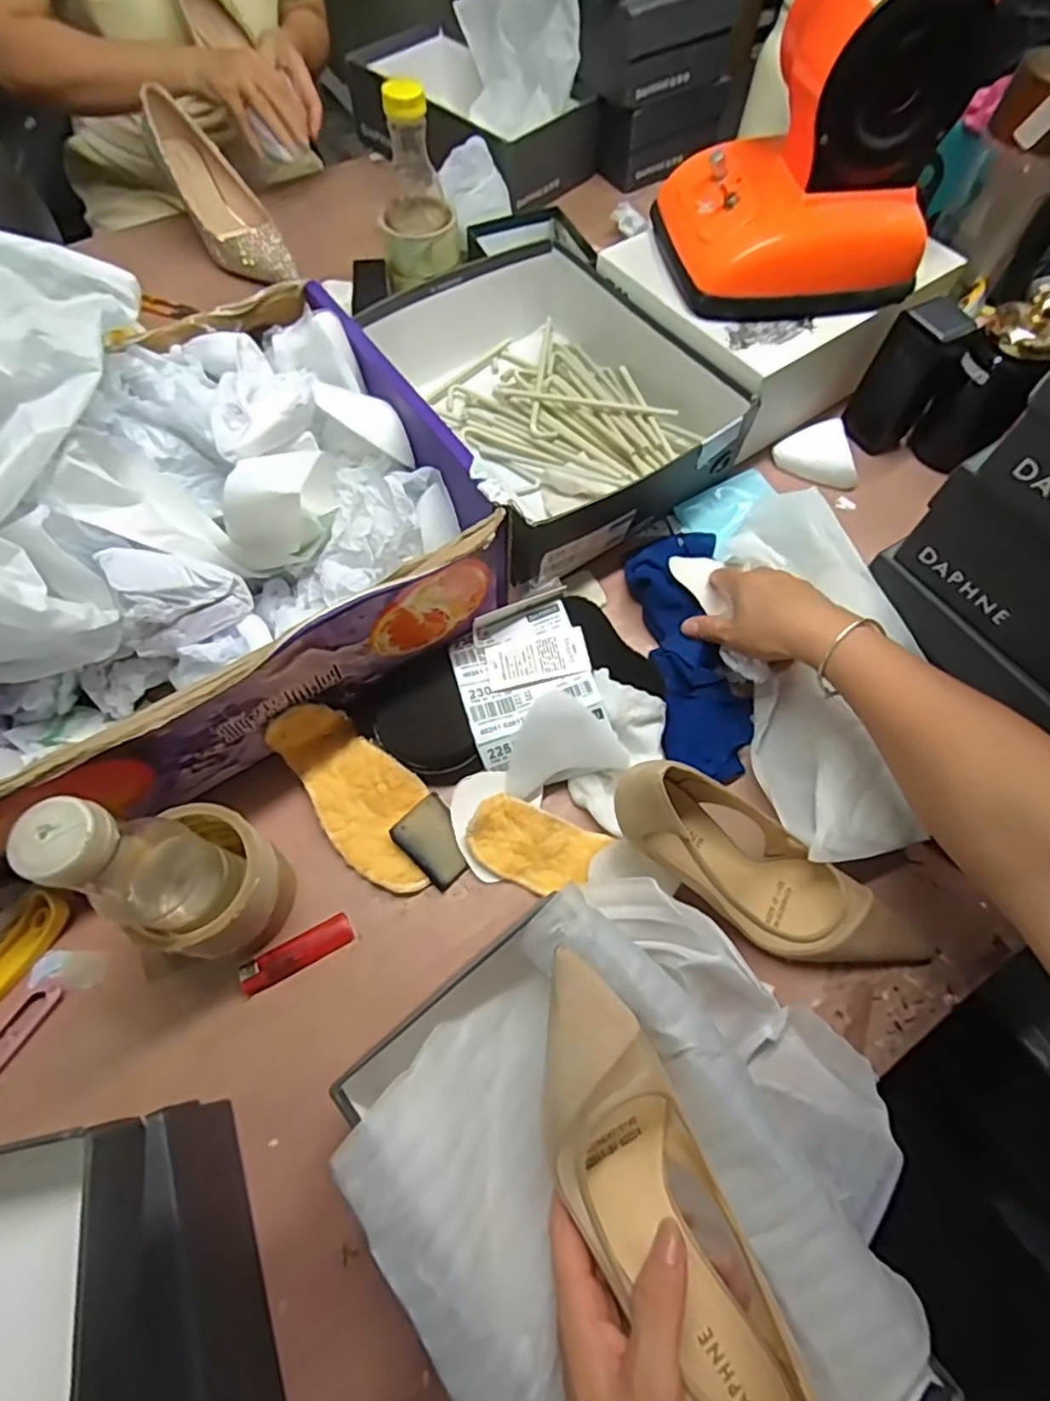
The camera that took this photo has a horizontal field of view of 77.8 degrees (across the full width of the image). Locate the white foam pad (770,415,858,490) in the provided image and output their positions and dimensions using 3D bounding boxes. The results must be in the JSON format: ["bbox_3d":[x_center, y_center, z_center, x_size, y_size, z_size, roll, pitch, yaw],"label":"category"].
[{"bbox_3d":[0.292,-0.242,0.650,0.063,0.035,0.073,-14,66,-8],"label":"white foam pad"}]

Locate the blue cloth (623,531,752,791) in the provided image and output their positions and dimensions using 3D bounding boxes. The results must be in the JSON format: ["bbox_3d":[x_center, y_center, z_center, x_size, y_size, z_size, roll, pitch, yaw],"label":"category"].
[{"bbox_3d":[0.143,-0.050,0.552,0.088,0.039,0.244,-4,65,-3],"label":"blue cloth"}]

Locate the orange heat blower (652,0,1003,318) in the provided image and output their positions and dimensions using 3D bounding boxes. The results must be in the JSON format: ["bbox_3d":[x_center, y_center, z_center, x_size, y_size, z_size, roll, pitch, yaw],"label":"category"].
[{"bbox_3d":[0.246,-0.465,0.536,0.217,0.203,0.156,-4,65,-3],"label":"orange heat blower"}]

